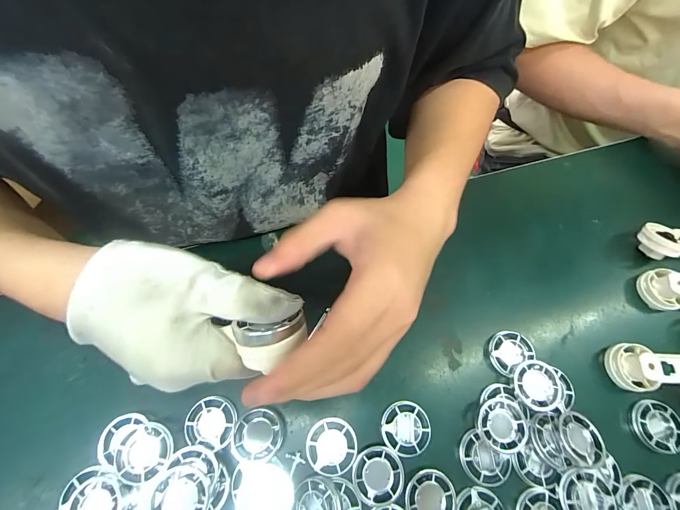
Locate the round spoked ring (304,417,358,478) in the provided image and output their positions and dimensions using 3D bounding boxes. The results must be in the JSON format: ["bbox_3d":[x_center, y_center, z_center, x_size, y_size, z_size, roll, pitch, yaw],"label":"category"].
[{"bbox_3d":[-0.006,0.148,0.251,0.038,0.004,0.038,1,68,-2],"label":"round spoked ring"}]

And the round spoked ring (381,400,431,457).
[{"bbox_3d":[0.053,0.137,0.257,0.039,0.004,0.038,1,68,-2],"label":"round spoked ring"}]

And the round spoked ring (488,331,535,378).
[{"bbox_3d":[0.150,0.085,0.288,0.039,0.010,0.032,-27,72,-13],"label":"round spoked ring"}]

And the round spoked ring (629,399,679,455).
[{"bbox_3d":[0.265,0.143,0.270,0.036,0.008,0.038,1,68,-2],"label":"round spoked ring"}]

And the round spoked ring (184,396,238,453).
[{"bbox_3d":[-0.100,0.130,0.251,0.040,0.006,0.037,1,68,-2],"label":"round spoked ring"}]

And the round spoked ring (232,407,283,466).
[{"bbox_3d":[-0.064,0.139,0.250,0.038,0.007,0.037,1,68,-2],"label":"round spoked ring"}]

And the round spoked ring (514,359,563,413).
[{"bbox_3d":[0.164,0.109,0.271,0.038,0.007,0.040,1,68,-2],"label":"round spoked ring"}]

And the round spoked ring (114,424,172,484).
[{"bbox_3d":[-0.143,0.144,0.238,0.038,0.007,0.038,1,68,-2],"label":"round spoked ring"}]

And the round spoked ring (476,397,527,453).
[{"bbox_3d":[0.128,0.135,0.259,0.037,0.012,0.039,1,68,-2],"label":"round spoked ring"}]

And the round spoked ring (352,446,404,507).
[{"bbox_3d":[0.029,0.167,0.245,0.037,0.004,0.038,1,68,-2],"label":"round spoked ring"}]

